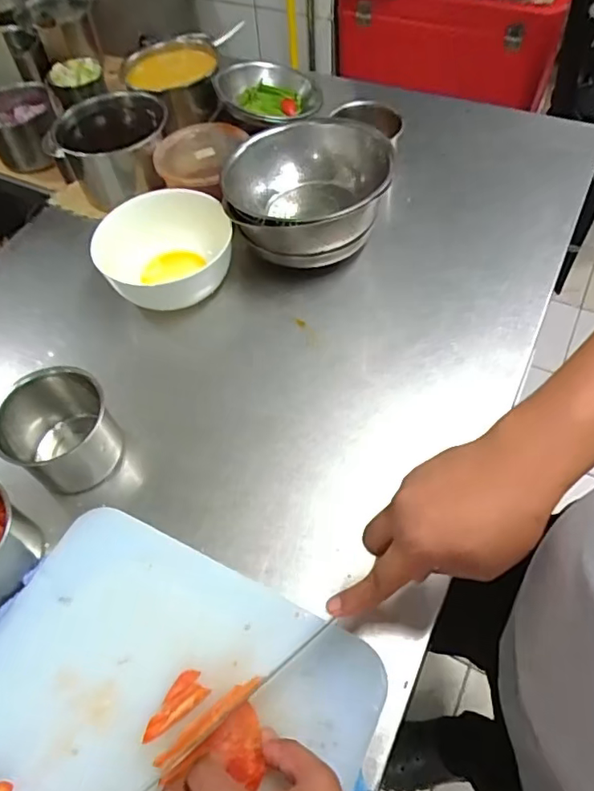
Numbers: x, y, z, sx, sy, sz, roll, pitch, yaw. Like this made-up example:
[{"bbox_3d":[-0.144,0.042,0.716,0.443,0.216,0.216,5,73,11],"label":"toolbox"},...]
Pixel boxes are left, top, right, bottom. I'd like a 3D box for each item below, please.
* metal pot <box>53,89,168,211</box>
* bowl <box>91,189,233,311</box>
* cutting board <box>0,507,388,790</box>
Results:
[{"bbox_3d":[-0.275,-0.380,0.846,0.150,0.118,0.148,-1,56,1],"label":"metal pot"},{"bbox_3d":[-0.178,-0.204,0.752,0.163,0.082,0.171,-1,56,1],"label":"bowl"},{"bbox_3d":[-0.152,0.320,0.440,0.346,0.027,0.384,22,60,16],"label":"cutting board"}]

